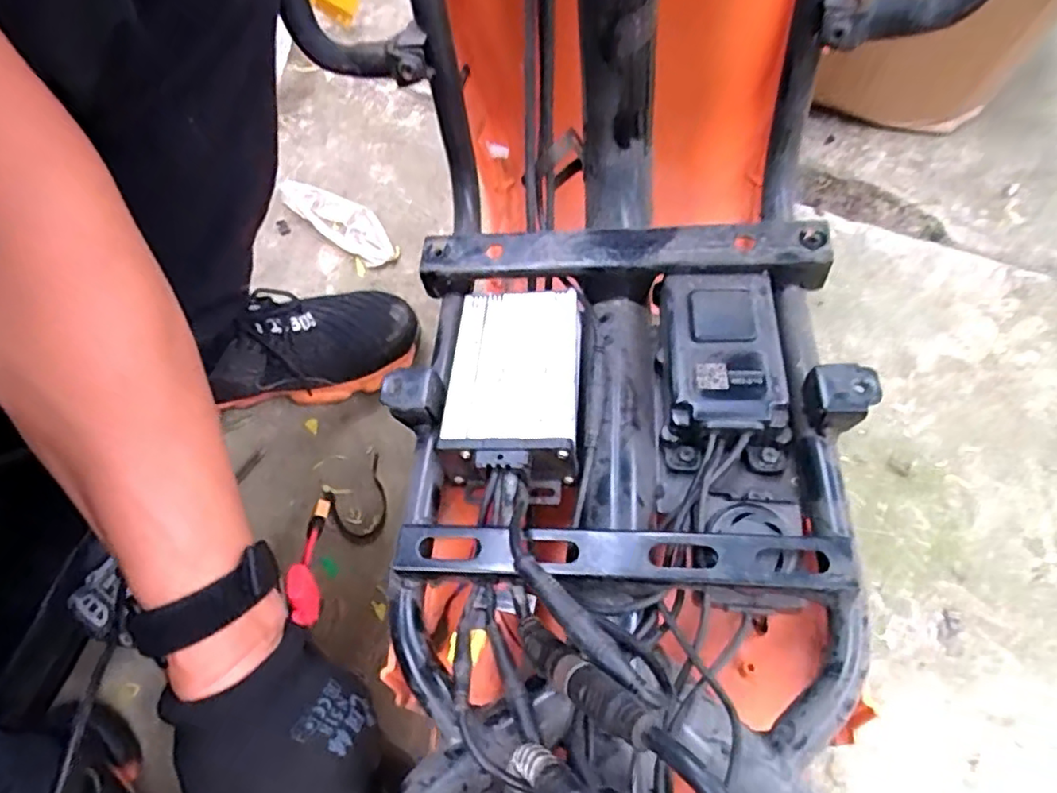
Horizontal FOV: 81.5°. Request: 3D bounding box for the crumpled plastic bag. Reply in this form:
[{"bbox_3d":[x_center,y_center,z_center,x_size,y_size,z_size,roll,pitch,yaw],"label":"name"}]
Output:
[{"bbox_3d":[-0.211,-0.198,0.684,0.159,0.022,0.058,41,71,19],"label":"crumpled plastic bag"}]

